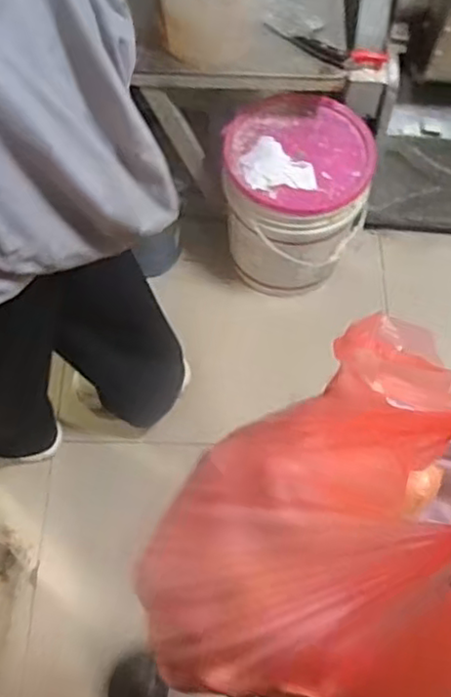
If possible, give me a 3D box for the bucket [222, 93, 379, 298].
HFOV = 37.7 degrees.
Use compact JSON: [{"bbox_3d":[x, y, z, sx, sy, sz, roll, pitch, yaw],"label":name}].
[{"bbox_3d":[0.163,-0.350,1.608,0.329,0.390,0.369,4,65,1],"label":"bucket"}]

